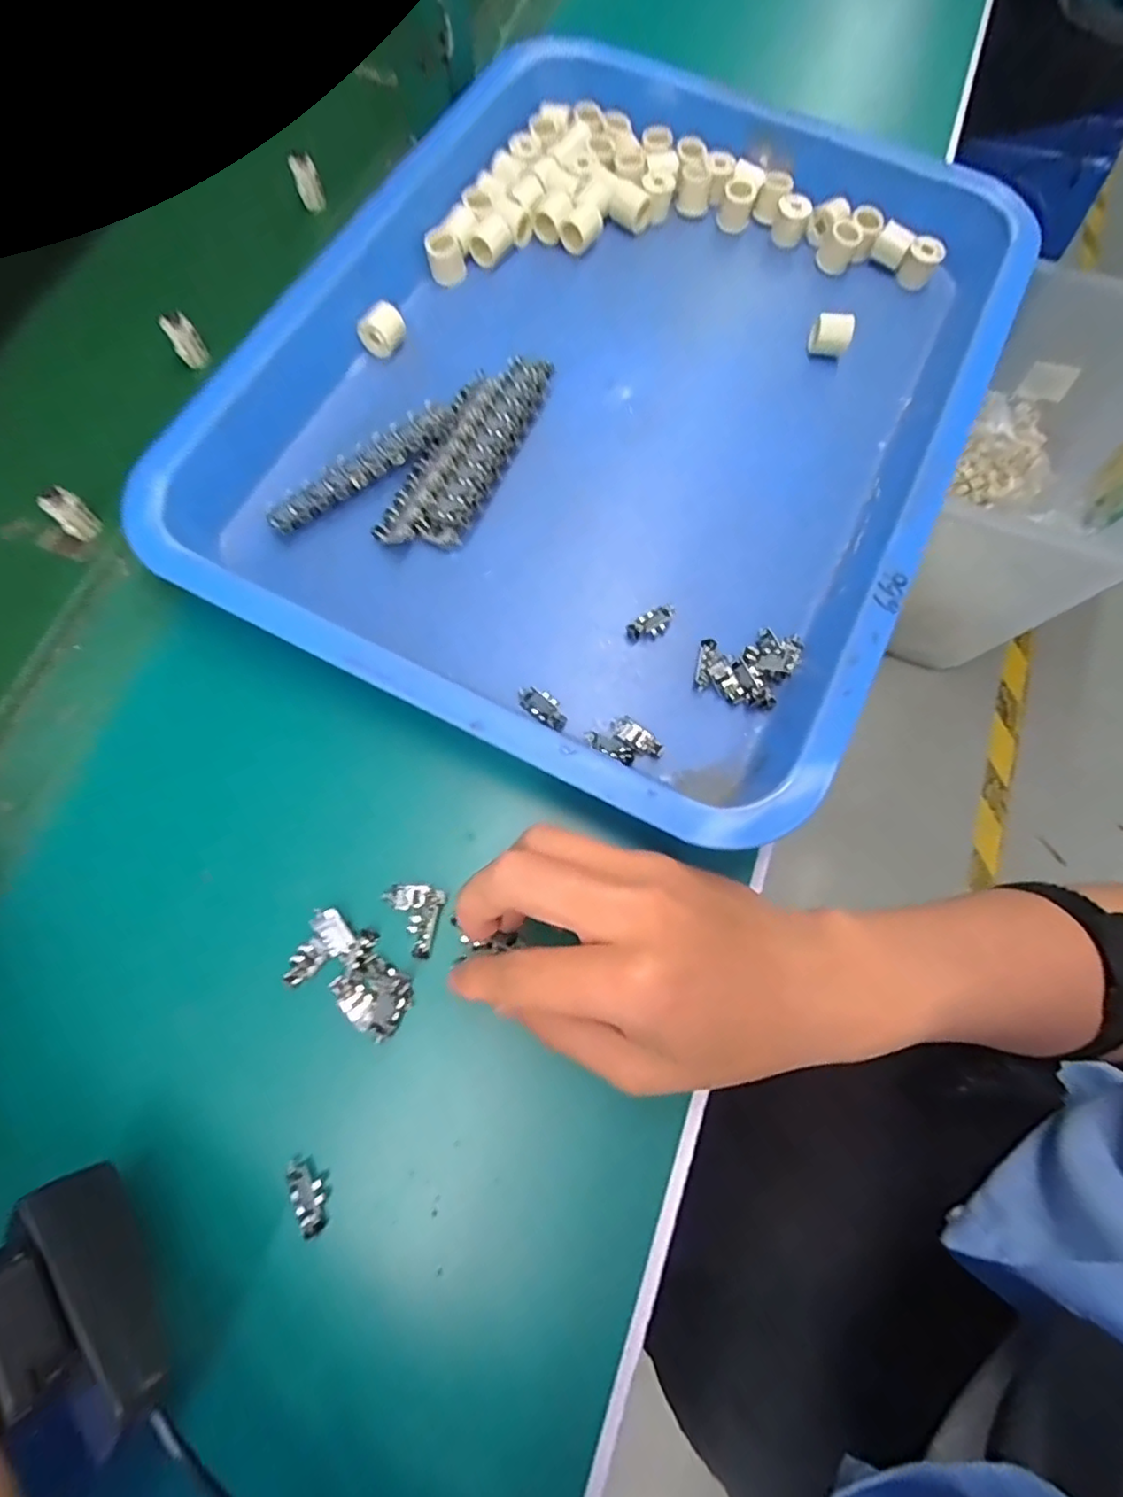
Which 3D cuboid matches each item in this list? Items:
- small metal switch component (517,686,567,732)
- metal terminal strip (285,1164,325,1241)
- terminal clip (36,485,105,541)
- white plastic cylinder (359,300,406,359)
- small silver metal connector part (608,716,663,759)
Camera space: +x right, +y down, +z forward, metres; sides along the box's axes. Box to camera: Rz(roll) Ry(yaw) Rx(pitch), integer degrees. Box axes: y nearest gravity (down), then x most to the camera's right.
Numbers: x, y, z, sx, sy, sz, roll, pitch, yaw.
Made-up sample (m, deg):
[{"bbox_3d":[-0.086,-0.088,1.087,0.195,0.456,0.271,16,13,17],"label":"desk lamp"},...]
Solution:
[{"bbox_3d":[-0.008,-0.020,0.291,0.028,0.005,0.013,39,76,10],"label":"small metal switch component"},{"bbox_3d":[-0.096,0.170,0.234,0.011,0.005,0.025,-28,75,-9],"label":"metal terminal strip"},{"bbox_3d":[-0.246,-0.117,0.311,0.010,0.026,0.016,41,76,11],"label":"terminal clip"},{"bbox_3d":[-0.100,-0.234,0.348,0.019,0.022,0.020,15,73,4],"label":"white plastic cylinder"},{"bbox_3d":[0.036,-0.006,0.289,0.027,0.007,0.012,36,75,10],"label":"small silver metal connector part"}]

